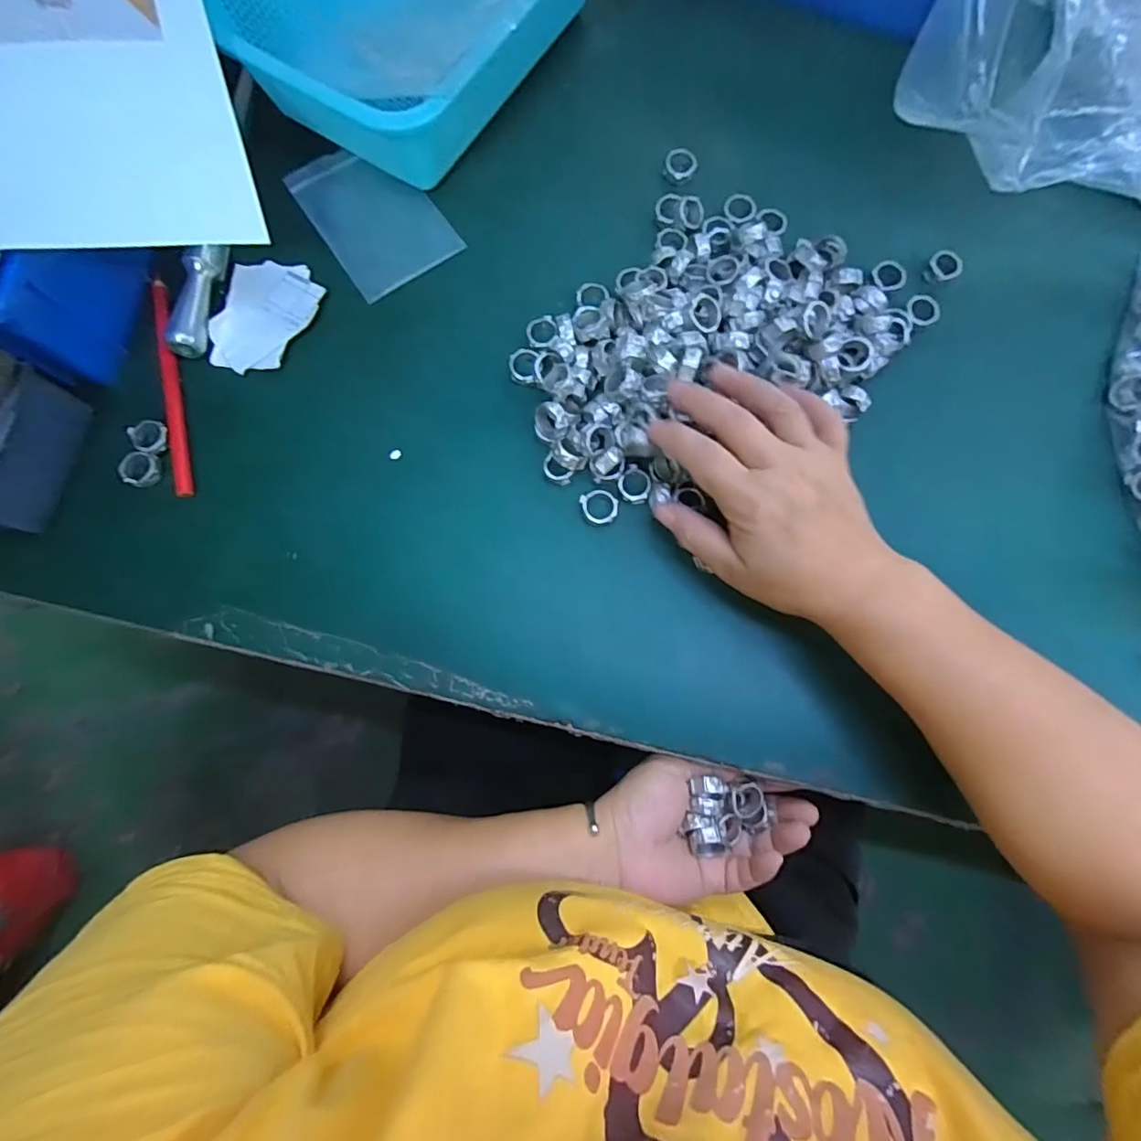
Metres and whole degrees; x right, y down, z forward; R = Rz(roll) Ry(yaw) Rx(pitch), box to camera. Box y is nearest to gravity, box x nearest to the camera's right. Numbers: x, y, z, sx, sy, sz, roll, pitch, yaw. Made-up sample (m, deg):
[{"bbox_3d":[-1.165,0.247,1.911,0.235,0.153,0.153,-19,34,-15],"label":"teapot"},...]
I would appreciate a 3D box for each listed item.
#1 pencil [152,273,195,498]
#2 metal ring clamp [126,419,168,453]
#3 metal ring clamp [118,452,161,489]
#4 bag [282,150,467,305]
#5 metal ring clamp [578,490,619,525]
[{"bbox_3d":[-0.261,-0.122,0.344,0.012,0.012,0.153,-12,79,-1],"label":"pencil"},{"bbox_3d":[-0.270,-0.086,0.340,0.020,0.004,0.023,-31,86,-20],"label":"metal ring clamp"},{"bbox_3d":[-0.274,-0.065,0.338,0.023,0.007,0.023,0,79,1],"label":"metal ring clamp"},{"bbox_3d":[-0.141,-0.257,0.381,0.078,0.004,0.124,-35,81,-5],"label":"bag"},{"bbox_3d":[0.019,-0.040,0.330,0.023,0.004,0.022,-16,80,-2],"label":"metal ring clamp"}]

